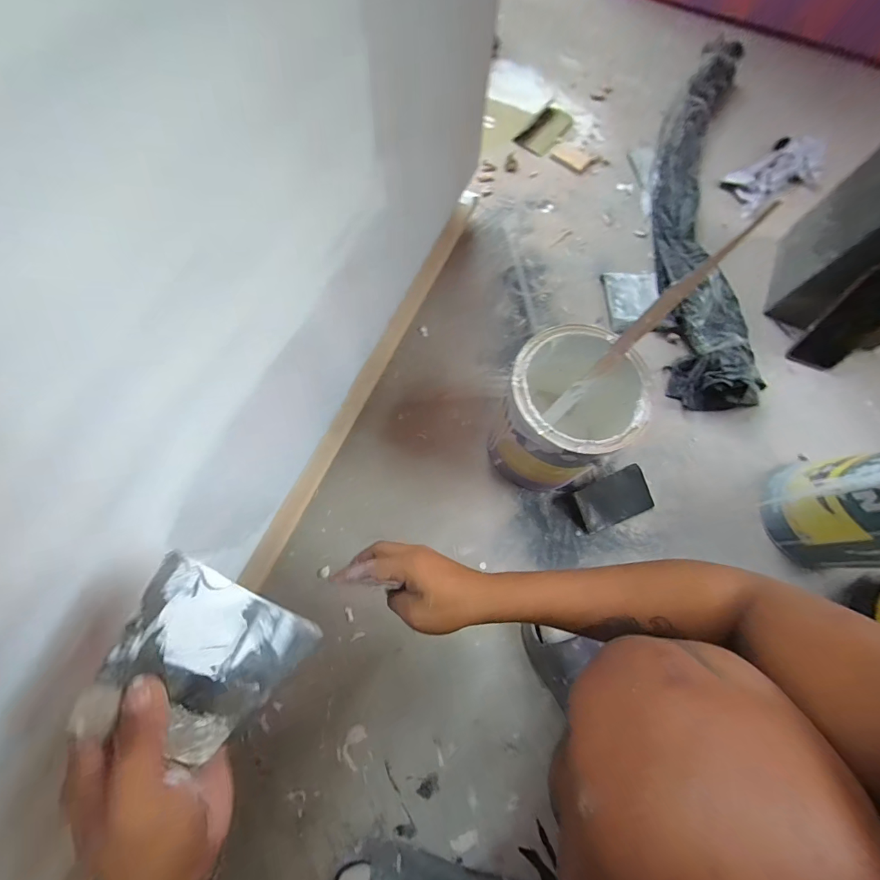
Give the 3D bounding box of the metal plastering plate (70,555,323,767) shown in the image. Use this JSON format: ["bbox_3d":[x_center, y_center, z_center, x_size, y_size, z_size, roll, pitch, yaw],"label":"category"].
[{"bbox_3d":[-0.147,0.137,0.246,0.103,0.008,0.098,42,72,-24],"label":"metal plastering plate"}]

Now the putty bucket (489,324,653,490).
[{"bbox_3d":[0.162,-0.031,0.555,0.160,0.214,0.171,39,75,9],"label":"putty bucket"}]

